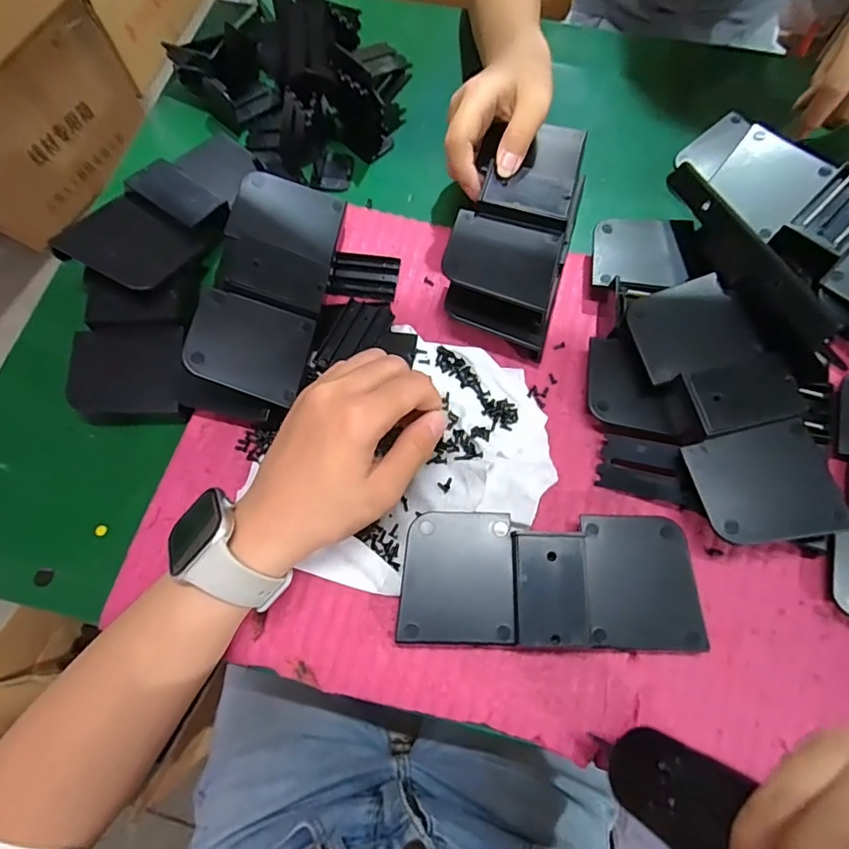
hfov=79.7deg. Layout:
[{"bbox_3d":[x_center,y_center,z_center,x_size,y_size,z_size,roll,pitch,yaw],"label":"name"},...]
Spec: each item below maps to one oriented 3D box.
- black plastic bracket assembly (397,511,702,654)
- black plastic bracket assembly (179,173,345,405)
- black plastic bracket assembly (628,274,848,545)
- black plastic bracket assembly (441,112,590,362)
[{"bbox_3d":[0.069,0.088,0.287,0.160,0.029,0.069,1,70,1],"label":"black plastic bracket assembly"},{"bbox_3d":[-0.098,-0.097,0.330,0.069,0.021,0.159,18,71,-22],"label":"black plastic bracket assembly"},{"bbox_3d":[0.177,-0.010,0.299,0.067,0.031,0.160,-14,70,-4],"label":"black plastic bracket assembly"},{"bbox_3d":[0.065,-0.139,0.355,0.079,0.058,0.166,13,70,5],"label":"black plastic bracket assembly"}]

